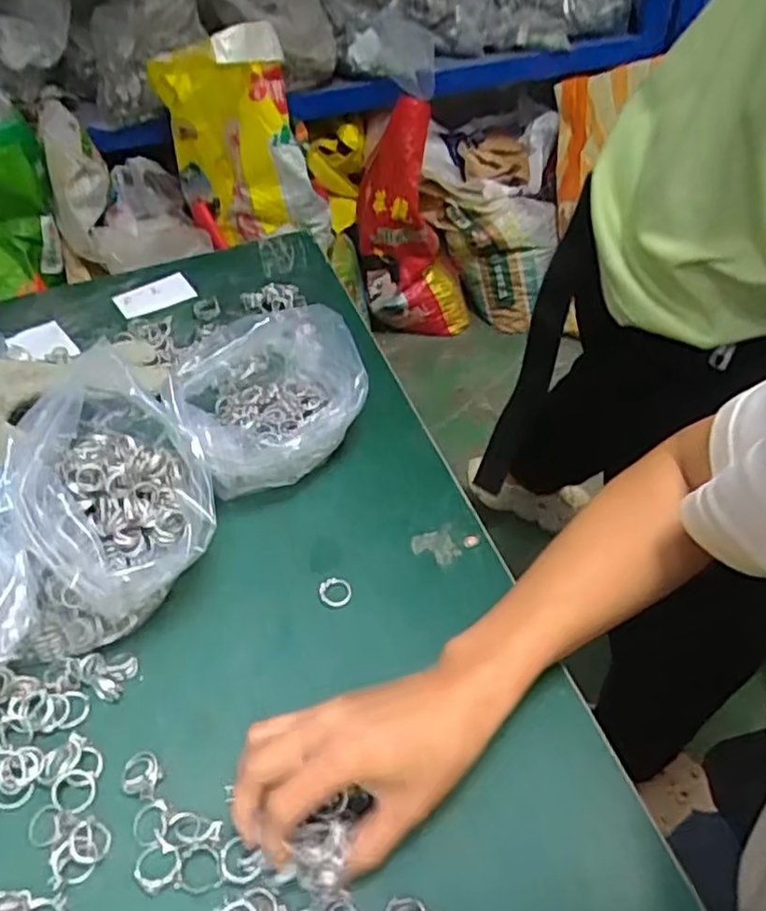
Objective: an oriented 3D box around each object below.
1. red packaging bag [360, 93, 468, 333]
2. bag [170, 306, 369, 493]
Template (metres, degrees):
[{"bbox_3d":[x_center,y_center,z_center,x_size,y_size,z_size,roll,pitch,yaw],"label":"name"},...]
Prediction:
[{"bbox_3d":[0.079,-0.559,1.762,0.292,0.574,0.154,0,44,3],"label":"red packaging bag"},{"bbox_3d":[-0.083,-0.044,0.538,0.146,0.078,0.132,-18,47,-16],"label":"bag"}]

